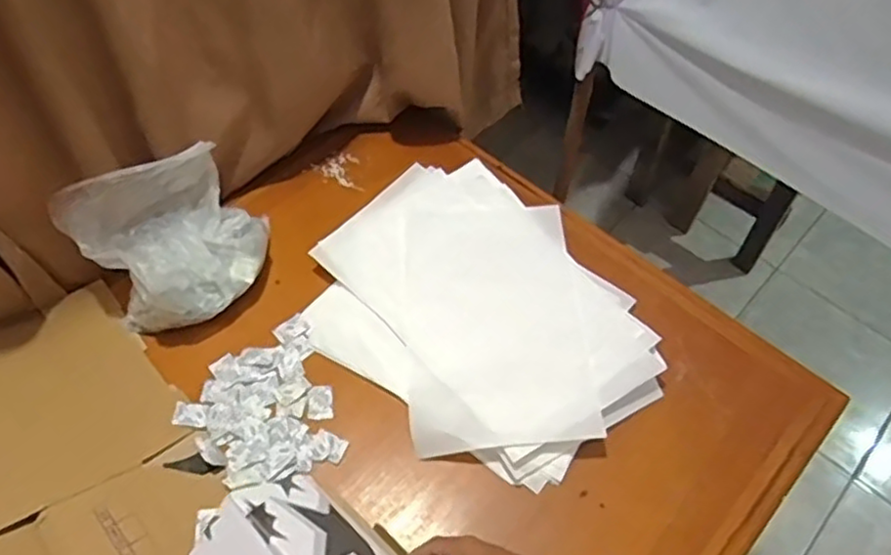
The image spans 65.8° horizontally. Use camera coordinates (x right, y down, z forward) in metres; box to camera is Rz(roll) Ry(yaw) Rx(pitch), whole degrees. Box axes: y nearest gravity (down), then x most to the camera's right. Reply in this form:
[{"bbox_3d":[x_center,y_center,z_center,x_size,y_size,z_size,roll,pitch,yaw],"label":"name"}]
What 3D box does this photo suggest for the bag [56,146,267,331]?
[{"bbox_3d":[-0.317,-0.048,0.827,0.211,0.149,0.154,-33,65,-22],"label":"bag"}]

